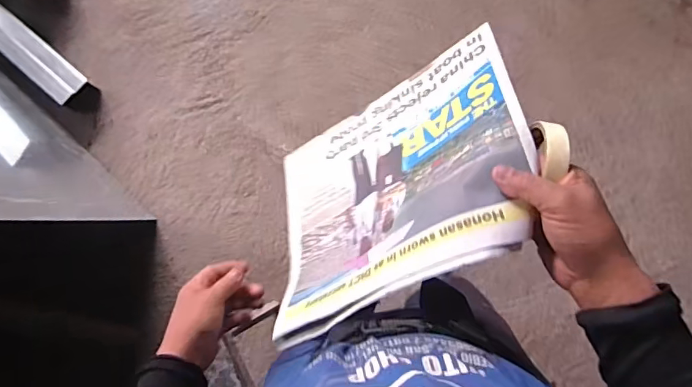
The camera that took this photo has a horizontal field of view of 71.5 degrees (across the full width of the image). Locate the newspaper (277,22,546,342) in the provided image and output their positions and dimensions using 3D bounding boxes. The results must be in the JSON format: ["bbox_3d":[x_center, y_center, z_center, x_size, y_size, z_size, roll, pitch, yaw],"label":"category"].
[{"bbox_3d":[0.042,-0.011,0.522,0.316,0.028,0.278,-34,38,30],"label":"newspaper"}]

